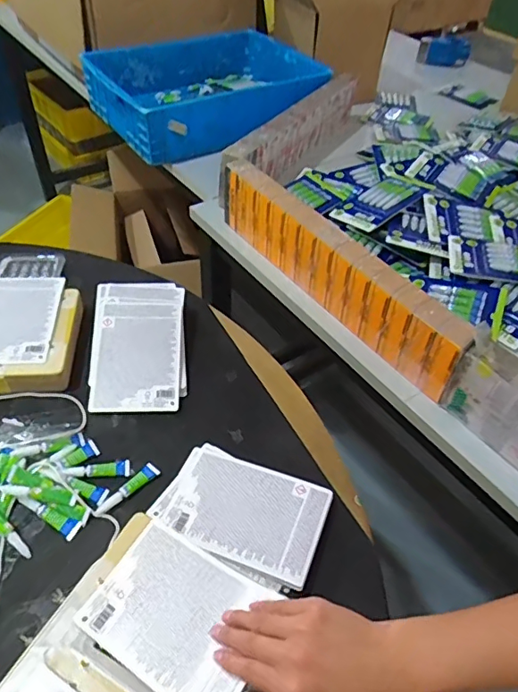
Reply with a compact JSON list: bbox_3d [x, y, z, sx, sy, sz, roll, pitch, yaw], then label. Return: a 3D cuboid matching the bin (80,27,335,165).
[{"bbox_3d":[-0.123,-0.618,1.244,0.494,0.120,0.385,-27,54,-26],"label":"bin"}]

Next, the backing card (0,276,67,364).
[{"bbox_3d":[-0.343,-0.043,0.720,0.114,0.009,0.167,-2,47,-6],"label":"backing card"}]

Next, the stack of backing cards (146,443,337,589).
[{"bbox_3d":[-0.019,0.184,0.580,0.182,0.019,0.119,20,48,15],"label":"stack of backing cards"}]

